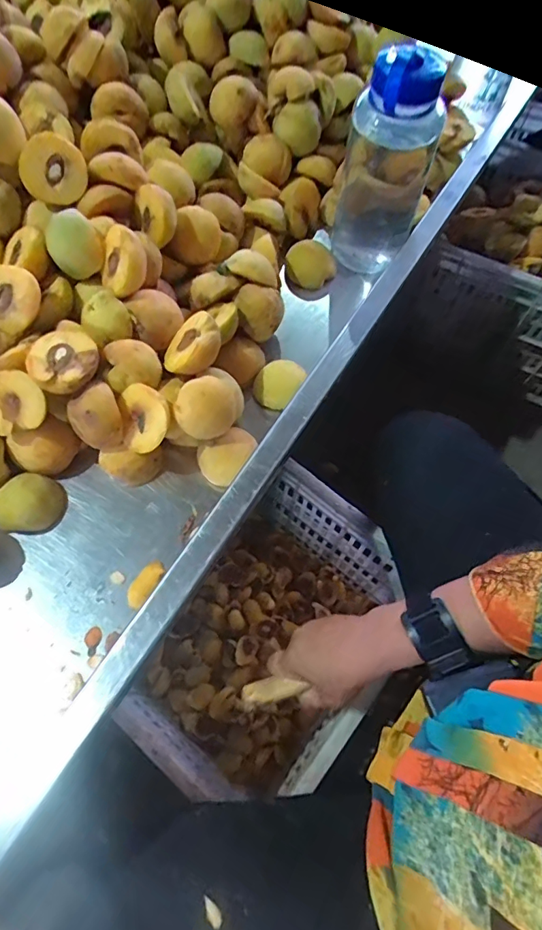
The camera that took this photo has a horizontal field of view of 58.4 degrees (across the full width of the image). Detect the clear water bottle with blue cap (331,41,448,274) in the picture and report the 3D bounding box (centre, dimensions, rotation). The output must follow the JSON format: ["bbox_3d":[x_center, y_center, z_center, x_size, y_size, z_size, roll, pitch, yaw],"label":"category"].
[{"bbox_3d":[0.132,-0.343,0.557,0.098,0.217,0.104,17,64,6],"label":"clear water bottle with blue cap"}]

